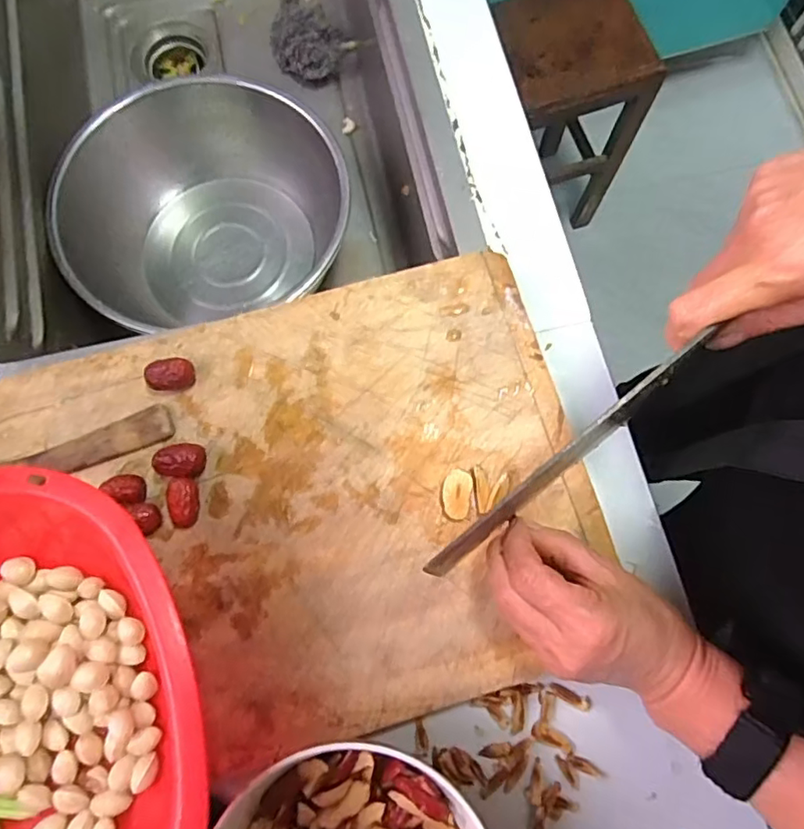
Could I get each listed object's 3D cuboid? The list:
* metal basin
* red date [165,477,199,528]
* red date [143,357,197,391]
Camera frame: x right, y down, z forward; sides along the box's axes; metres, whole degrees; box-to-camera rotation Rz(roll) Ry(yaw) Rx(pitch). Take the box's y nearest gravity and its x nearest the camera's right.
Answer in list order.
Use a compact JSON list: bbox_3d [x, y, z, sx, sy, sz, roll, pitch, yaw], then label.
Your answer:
[{"bbox_3d":[-0.200,-0.207,0.608,0.277,0.119,0.248,-20,77,-5],"label":"metal basin"},{"bbox_3d":[-0.139,0.055,0.362,0.021,0.018,0.029,-4,76,-1],"label":"red date"},{"bbox_3d":[-0.153,-0.025,0.380,0.029,0.018,0.021,2,76,0],"label":"red date"}]

